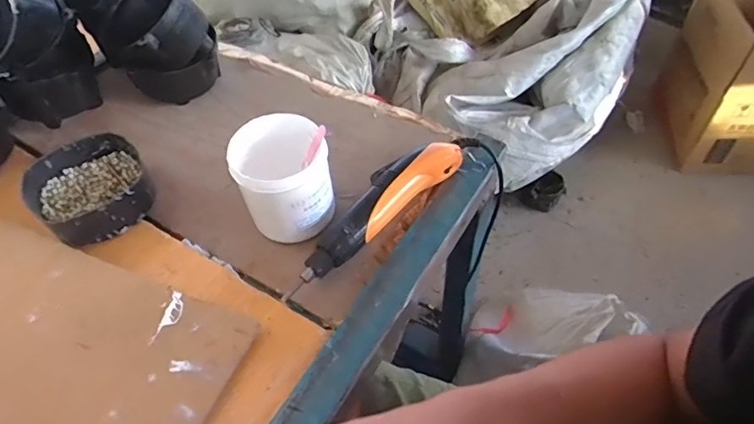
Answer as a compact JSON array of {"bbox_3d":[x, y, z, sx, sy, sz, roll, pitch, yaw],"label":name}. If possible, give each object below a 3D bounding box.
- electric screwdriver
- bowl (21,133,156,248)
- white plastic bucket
[{"bbox_3d":[0.002,-0.011,0.538,0.269,0.043,0.061,-37,58,-24],"label":"electric screwdriver"},{"bbox_3d":[-0.316,-0.022,0.553,0.116,0.051,0.123,-32,57,-22],"label":"bowl"},{"bbox_3d":[-0.094,-0.030,0.514,0.094,0.112,0.088,-1,51,2],"label":"white plastic bucket"}]

